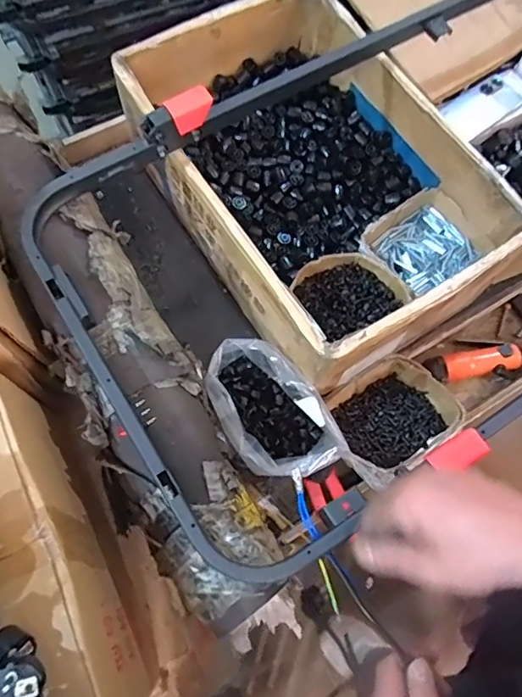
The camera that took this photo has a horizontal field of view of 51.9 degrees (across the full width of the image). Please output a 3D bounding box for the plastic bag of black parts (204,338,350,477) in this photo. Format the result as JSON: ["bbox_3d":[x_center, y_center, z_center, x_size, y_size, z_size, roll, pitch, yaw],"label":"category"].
[{"bbox_3d":[0.011,0.084,0.688,0.123,0.104,0.188,-33,75,-13],"label":"plastic bag of black parts"}]

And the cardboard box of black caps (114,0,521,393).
[{"bbox_3d":[0.072,-0.244,0.765,0.350,0.163,0.524,-32,74,-13],"label":"cardboard box of black caps"}]

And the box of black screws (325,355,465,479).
[{"bbox_3d":[0.174,0.090,0.725,0.156,0.071,0.136,-35,75,-14],"label":"box of black screws"}]

